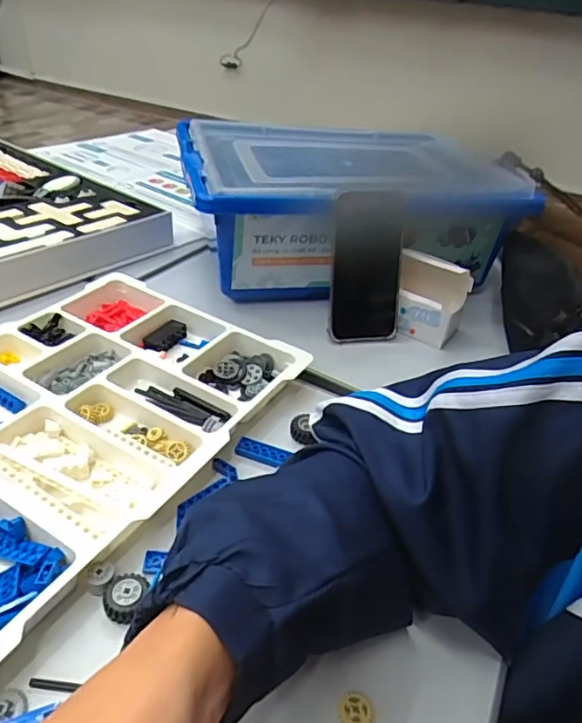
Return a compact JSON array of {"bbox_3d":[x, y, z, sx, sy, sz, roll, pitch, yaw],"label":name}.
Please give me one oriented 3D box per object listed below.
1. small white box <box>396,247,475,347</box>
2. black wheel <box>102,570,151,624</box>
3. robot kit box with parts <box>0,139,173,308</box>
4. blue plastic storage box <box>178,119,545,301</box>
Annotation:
[{"bbox_3d":[0.157,-0.072,0.632,0.083,0.092,0.048,22,39,21],"label":"small white box"},{"bbox_3d":[-0.106,0.151,0.347,0.025,0.014,0.030,13,36,10],"label":"black wheel"},{"bbox_3d":[-0.443,-0.234,0.790,0.511,0.050,0.307,32,43,31],"label":"robot kit box with parts"},{"bbox_3d":[0.060,-0.204,0.732,0.391,0.148,0.279,-4,37,-14],"label":"blue plastic storage box"}]

